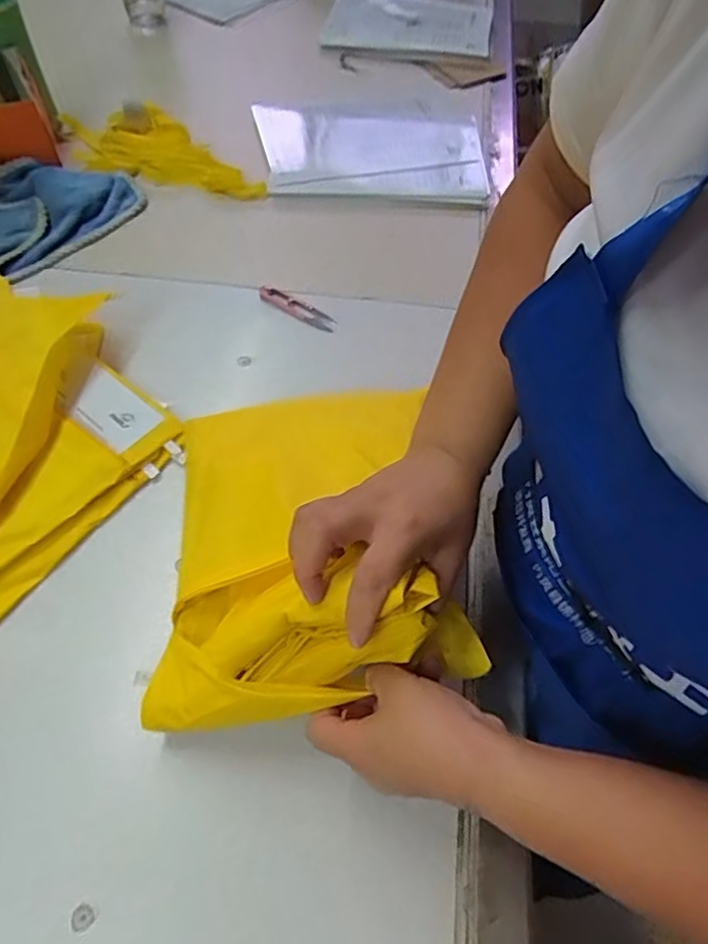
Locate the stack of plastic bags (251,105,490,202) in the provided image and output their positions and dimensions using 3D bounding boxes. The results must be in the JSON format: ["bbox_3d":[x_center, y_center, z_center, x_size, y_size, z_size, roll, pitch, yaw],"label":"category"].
[{"bbox_3d":[0.028,-0.485,0.925,0.338,0.018,0.282,1,52,-5],"label":"stack of plastic bags"}]

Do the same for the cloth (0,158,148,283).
[{"bbox_3d":[-0.410,-0.307,0.764,0.302,0.047,0.153,-22,60,-16],"label":"cloth"}]

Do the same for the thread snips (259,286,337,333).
[{"bbox_3d":[-0.067,-0.191,0.720,0.104,0.007,0.025,31,61,17],"label":"thread snips"}]

